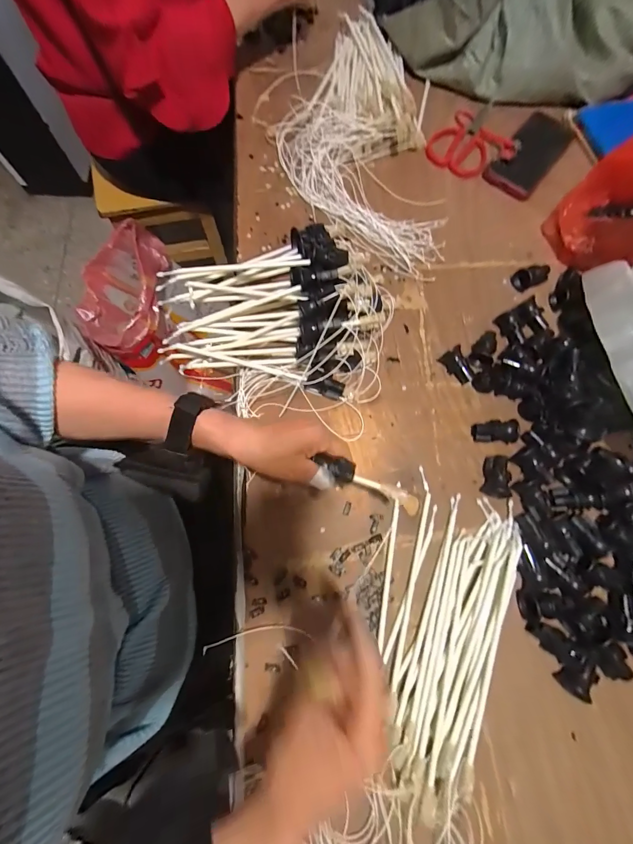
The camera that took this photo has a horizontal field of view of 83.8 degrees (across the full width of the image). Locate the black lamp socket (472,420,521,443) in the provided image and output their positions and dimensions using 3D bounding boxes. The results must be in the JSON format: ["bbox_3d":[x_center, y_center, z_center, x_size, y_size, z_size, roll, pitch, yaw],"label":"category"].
[{"bbox_3d":[0.216,0.012,0.425,0.052,0.023,0.024,0,74,-2],"label":"black lamp socket"}]

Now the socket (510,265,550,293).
[{"bbox_3d":[0.299,-0.201,0.486,0.052,0.027,0.023,-22,76,-8],"label":"socket"}]

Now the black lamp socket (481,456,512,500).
[{"bbox_3d":[0.208,0.062,0.403,0.029,0.034,0.046,-2,74,-3],"label":"black lamp socket"}]

